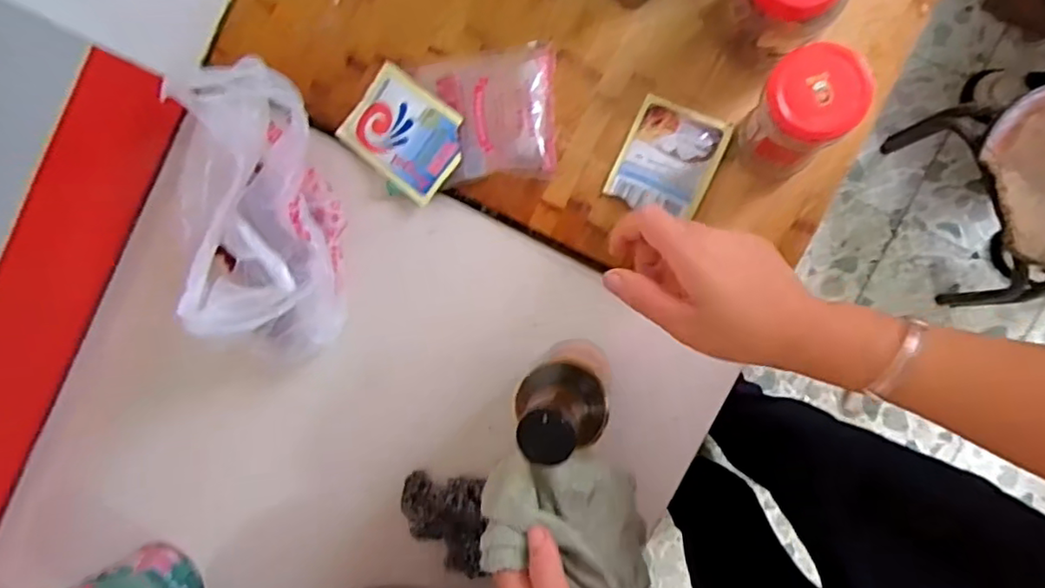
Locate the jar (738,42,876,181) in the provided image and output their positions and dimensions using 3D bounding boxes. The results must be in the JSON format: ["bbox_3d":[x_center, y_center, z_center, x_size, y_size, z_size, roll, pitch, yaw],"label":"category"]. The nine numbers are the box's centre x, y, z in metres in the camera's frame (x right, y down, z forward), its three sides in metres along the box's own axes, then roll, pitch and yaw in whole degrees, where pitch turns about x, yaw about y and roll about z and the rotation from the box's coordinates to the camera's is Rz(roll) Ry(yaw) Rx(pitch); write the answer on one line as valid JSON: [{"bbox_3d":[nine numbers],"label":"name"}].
[{"bbox_3d":[0.207,-0.132,0.470,0.061,0.144,0.062,0,88,8],"label":"jar"}]

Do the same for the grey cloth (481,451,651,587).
[{"bbox_3d":[0.037,0.157,0.406,0.127,0.064,0.085,25,92,8],"label":"grey cloth"}]

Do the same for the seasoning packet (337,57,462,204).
[{"bbox_3d":[-0.111,-0.152,0.568,0.121,0.014,0.088,38,94,8],"label":"seasoning packet"}]

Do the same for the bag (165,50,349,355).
[{"bbox_3d":[-0.243,-0.078,0.542,0.127,0.091,0.268,-11,87,8],"label":"bag"}]

